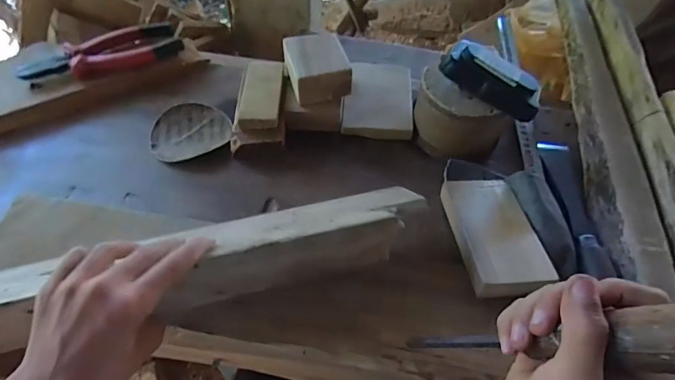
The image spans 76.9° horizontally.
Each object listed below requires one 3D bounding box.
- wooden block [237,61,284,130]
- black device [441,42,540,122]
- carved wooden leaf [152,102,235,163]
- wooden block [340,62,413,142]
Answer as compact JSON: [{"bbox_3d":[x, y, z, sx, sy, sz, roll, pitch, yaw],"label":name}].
[{"bbox_3d":[-0.085,-0.112,0.484,0.043,0.013,0.101,4,55,-2],"label":"wooden block"},{"bbox_3d":[0.159,-0.112,0.438,0.106,0.035,0.038,32,57,1],"label":"black device"},{"bbox_3d":[-0.169,-0.068,0.491,0.088,0.009,0.081,2,55,-3],"label":"carved wooden leaf"},{"bbox_3d":[0.051,-0.115,0.527,0.081,0.014,0.125,6,55,0],"label":"wooden block"}]

